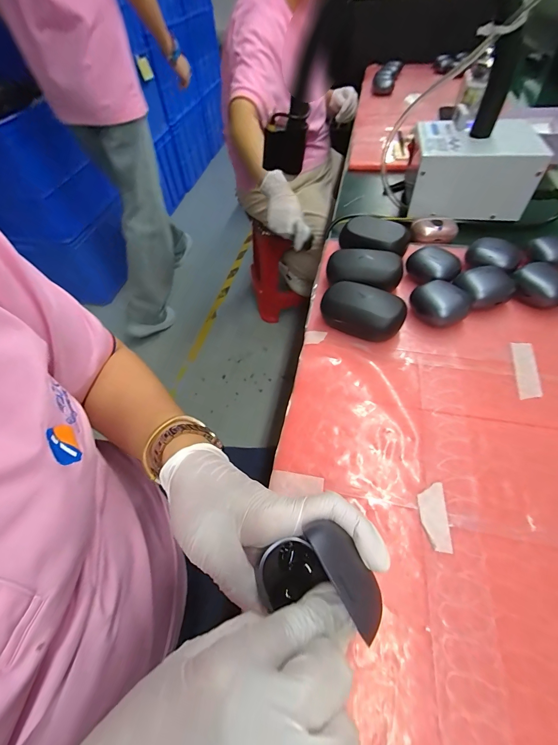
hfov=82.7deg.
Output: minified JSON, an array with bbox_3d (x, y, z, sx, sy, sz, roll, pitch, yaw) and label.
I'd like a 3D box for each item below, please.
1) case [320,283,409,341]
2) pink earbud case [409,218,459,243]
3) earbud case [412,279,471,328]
[{"bbox_3d":[0.089,-0.065,0.340,0.085,0.035,0.044,25,59,21],"label":"case"},{"bbox_3d":[0.213,-0.196,0.438,0.058,0.020,0.034,21,58,19],"label":"pink earbud case"},{"bbox_3d":[0.171,-0.072,0.339,0.046,0.029,0.051,-33,58,-19],"label":"earbud case"}]

